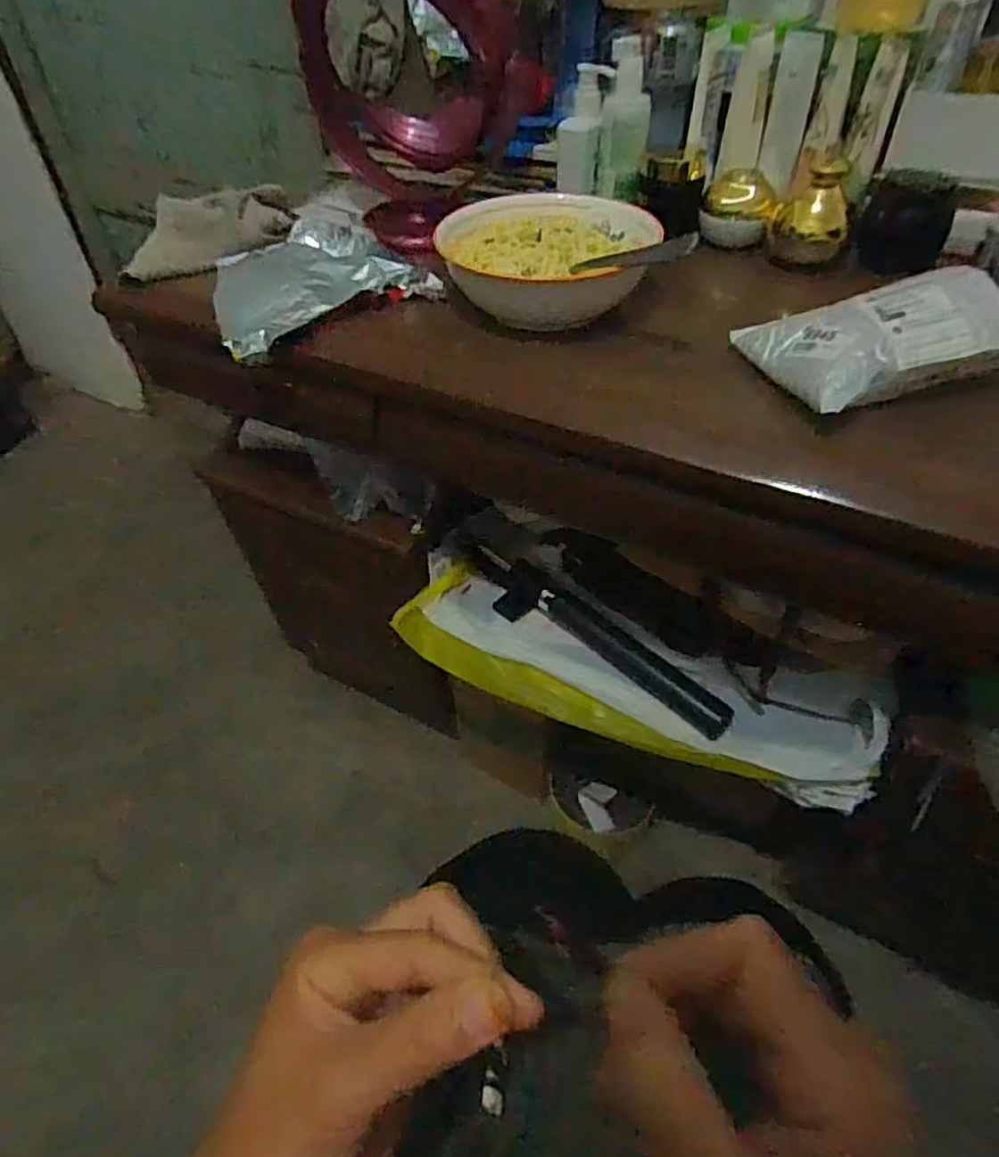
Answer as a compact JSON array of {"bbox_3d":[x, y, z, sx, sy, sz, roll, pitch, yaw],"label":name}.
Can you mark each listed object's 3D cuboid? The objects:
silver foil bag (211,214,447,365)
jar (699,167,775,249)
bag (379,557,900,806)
[{"bbox_3d":[-0.178,-0.278,0.632,0.184,0.040,0.190,-22,49,-19],"label":"silver foil bag"},{"bbox_3d":[0.222,-0.346,0.646,0.066,0.051,0.055,11,47,12],"label":"jar"},{"bbox_3d":[0.123,0.091,0.689,0.465,0.104,0.098,18,49,19],"label":"bag"}]

